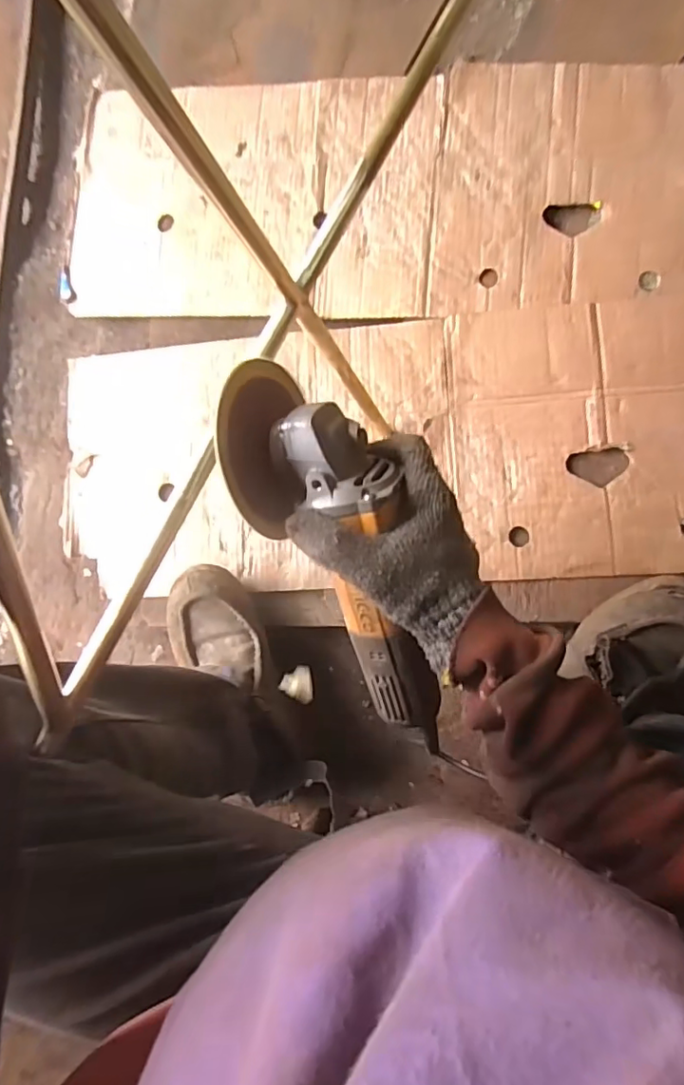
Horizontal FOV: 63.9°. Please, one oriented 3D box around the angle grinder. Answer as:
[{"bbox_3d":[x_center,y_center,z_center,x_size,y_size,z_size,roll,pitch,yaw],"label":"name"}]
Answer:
[{"bbox_3d":[0.010,0.017,0.401,0.097,0.082,0.303,-22,110,7],"label":"angle grinder"}]

